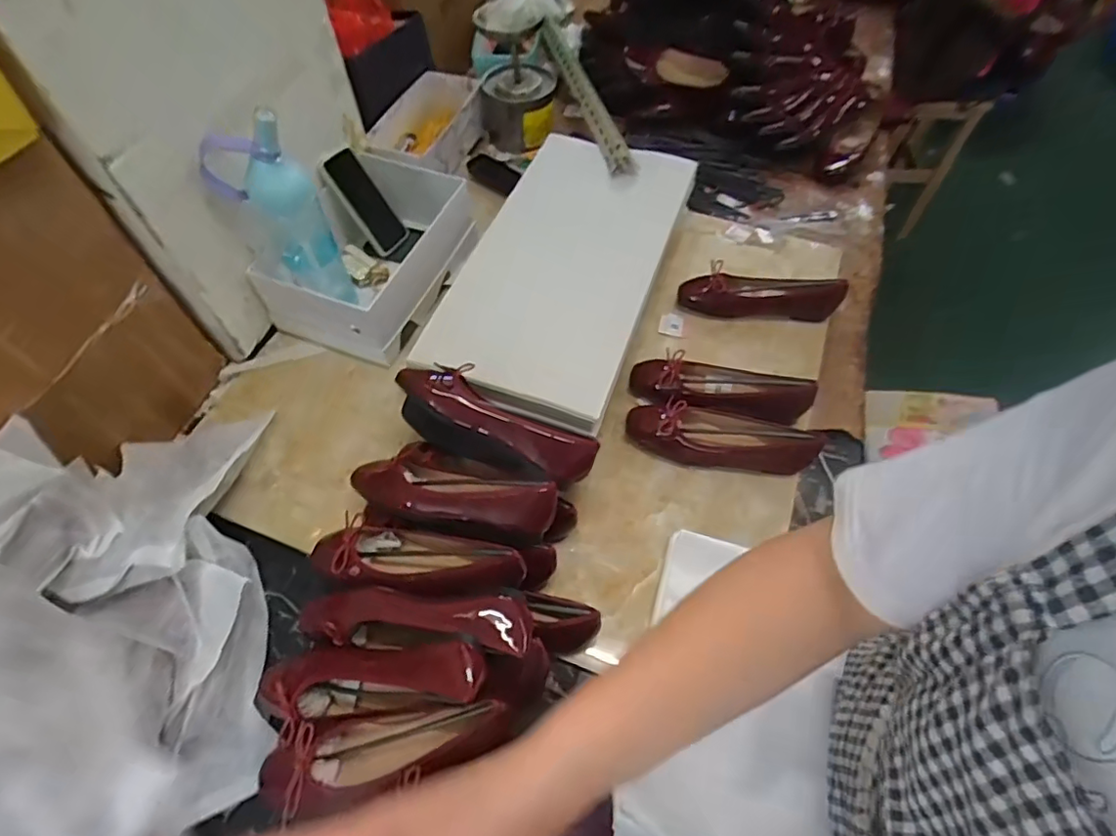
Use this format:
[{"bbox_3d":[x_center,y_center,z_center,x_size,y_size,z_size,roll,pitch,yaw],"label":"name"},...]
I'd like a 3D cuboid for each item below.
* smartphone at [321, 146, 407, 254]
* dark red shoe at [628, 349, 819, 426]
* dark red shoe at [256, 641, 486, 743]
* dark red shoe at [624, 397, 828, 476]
[{"bbox_3d":[-0.311,-0.351,0.936,0.020,0.167,0.078,6,52,41],"label":"smartphone"},{"bbox_3d":[0.224,-0.040,0.803,0.245,0.055,0.074,16,60,10],"label":"dark red shoe"},{"bbox_3d":[-0.190,0.263,0.565,0.242,0.055,0.079,-10,58,10],"label":"dark red shoe"},{"bbox_3d":[0.216,0.027,0.768,0.242,0.065,0.068,14,59,8],"label":"dark red shoe"}]

